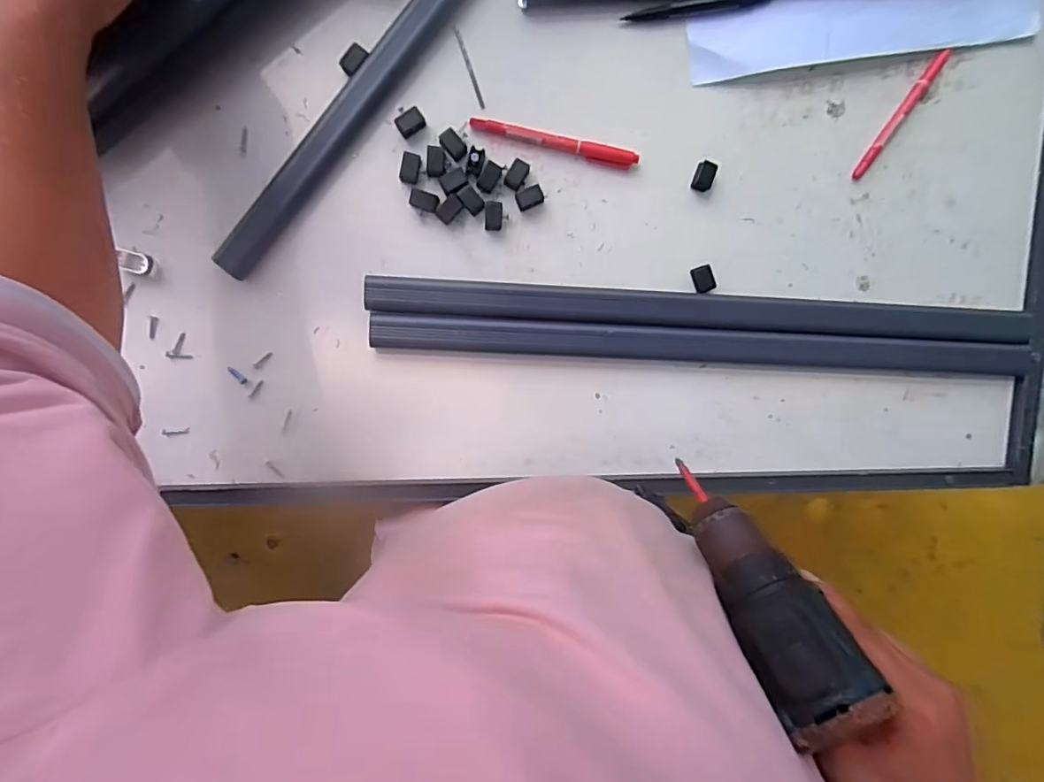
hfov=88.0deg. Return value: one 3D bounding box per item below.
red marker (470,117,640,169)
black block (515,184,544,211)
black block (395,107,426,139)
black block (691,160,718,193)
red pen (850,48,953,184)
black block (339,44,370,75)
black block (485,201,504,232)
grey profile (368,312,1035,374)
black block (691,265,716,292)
[{"bbox_3d":[0.027,-0.201,0.440,0.136,0.010,0.015,10,98,-5],"label":"red marker"},{"bbox_3d":[0.007,-0.160,0.447,0.023,0.004,0.016,-22,99,0],"label":"black block"},{"bbox_3d":[-0.089,-0.214,0.430,0.022,0.005,0.017,-36,99,2],"label":"black block"},{"bbox_3d":[0.155,-0.181,0.455,0.018,0.007,0.022,16,97,-6],"label":"black block"},{"bbox_3d":[0.316,-0.230,0.451,0.010,0.009,0.116,33,95,-8],"label":"red pen"},{"bbox_3d":[-0.131,-0.257,0.421,0.014,0.007,0.022,44,94,-8],"label":"black block"},{"bbox_3d":[-0.023,-0.144,0.444,0.015,0.006,0.023,2,99,-4],"label":"black block"},{"bbox_3d":[0.165,-0.040,0.486,0.580,0.026,0.031,2,99,-4],"label":"grey profile"},{"bbox_3d":[0.156,-0.096,0.464,0.016,0.006,0.023,-19,99,0],"label":"black block"}]

